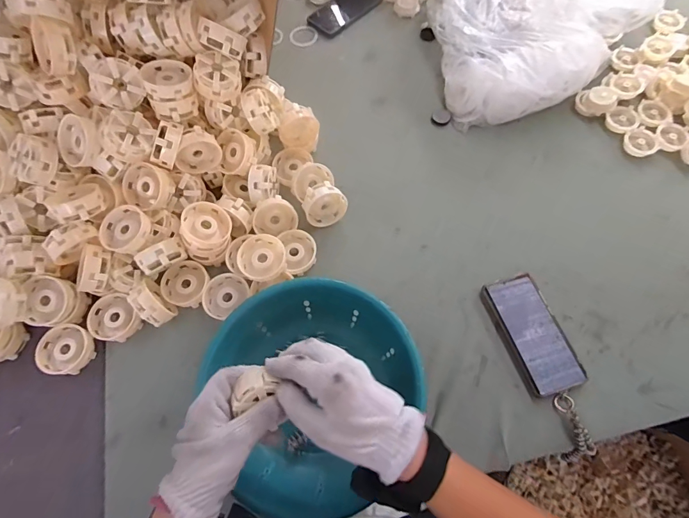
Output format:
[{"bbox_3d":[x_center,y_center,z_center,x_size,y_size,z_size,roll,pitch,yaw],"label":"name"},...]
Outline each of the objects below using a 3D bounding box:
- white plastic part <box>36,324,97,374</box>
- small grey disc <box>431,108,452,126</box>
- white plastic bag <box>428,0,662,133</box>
[{"bbox_3d":[-0.398,0.130,0.545,0.070,0.034,0.067,5,67,4],"label":"white plastic part"},{"bbox_3d":[0.178,-0.260,0.700,0.033,0.005,0.036,23,69,12],"label":"small grey disc"},{"bbox_3d":[0.379,-0.517,0.745,0.401,0.131,0.493,-5,67,0],"label":"white plastic bag"}]

